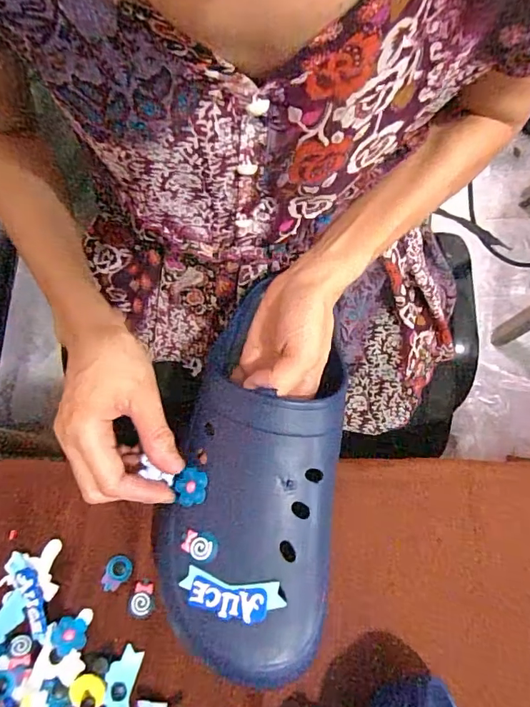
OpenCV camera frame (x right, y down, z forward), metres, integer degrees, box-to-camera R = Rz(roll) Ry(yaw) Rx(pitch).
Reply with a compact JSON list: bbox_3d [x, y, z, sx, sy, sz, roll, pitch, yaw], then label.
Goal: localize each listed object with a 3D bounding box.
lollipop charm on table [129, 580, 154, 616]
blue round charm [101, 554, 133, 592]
[{"bbox_3d":[-0.092,0.183,0.348,0.015,0.009,0.022,4,75,2],"label":"lollipop charm on table"},{"bbox_3d":[-0.114,0.167,0.354,0.026,0.007,0.019,-42,78,-9],"label":"blue round charm"}]

